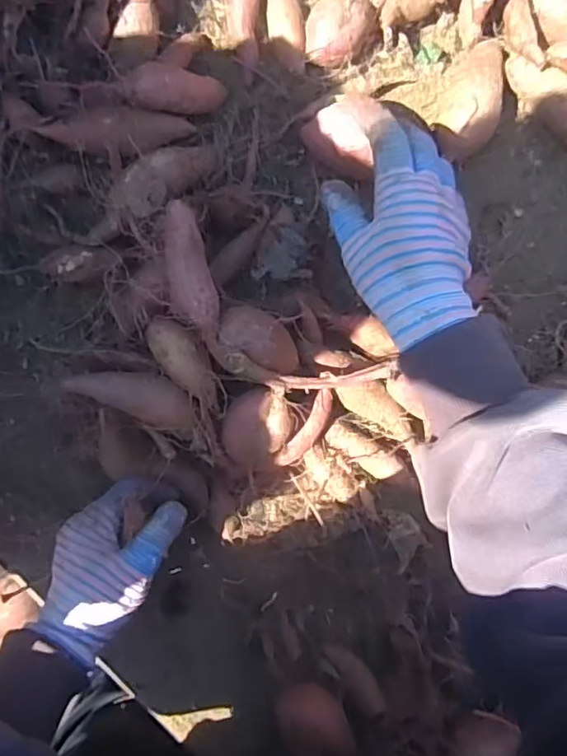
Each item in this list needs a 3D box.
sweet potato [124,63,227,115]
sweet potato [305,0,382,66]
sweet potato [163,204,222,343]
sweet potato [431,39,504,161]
[{"bbox_3d":[-0.072,-0.206,0.419,0.088,0.024,0.028,-20,99,-47],"label":"sweet potato"},{"bbox_3d":[0.046,-0.265,0.443,0.060,0.034,0.042,-19,97,-4],"label":"sweet potato"},{"bbox_3d":[-0.061,-0.070,0.386,0.030,0.030,0.085,-7,96,-6],"label":"sweet potato"},{"bbox_3d":[0.152,-0.227,0.463,0.043,0.038,0.096,13,78,-7],"label":"sweet potato"}]

